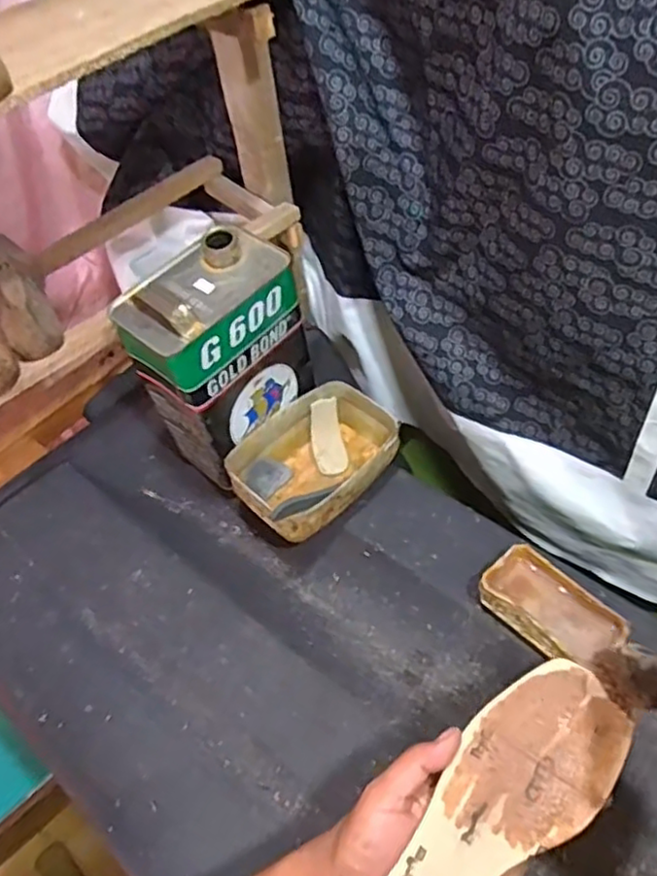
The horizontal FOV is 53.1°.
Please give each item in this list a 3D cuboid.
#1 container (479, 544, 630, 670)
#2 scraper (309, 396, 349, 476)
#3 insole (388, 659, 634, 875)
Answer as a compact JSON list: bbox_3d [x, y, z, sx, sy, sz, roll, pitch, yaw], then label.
[{"bbox_3d":[0.207,0.161,0.616,0.075,0.049,0.124,-36,55,-23],"label":"container"},{"bbox_3d":[-0.001,0.000,0.777,0.040,0.023,0.089,-9,78,-1],"label":"scraper"},{"bbox_3d":[0.095,0.249,0.418,0.240,0.011,0.083,-43,71,-11],"label":"insole"}]

